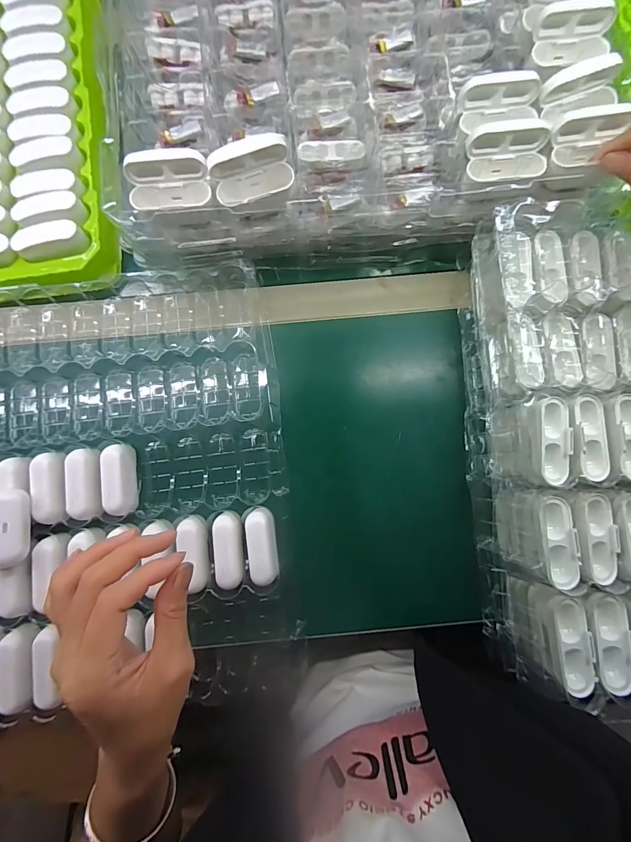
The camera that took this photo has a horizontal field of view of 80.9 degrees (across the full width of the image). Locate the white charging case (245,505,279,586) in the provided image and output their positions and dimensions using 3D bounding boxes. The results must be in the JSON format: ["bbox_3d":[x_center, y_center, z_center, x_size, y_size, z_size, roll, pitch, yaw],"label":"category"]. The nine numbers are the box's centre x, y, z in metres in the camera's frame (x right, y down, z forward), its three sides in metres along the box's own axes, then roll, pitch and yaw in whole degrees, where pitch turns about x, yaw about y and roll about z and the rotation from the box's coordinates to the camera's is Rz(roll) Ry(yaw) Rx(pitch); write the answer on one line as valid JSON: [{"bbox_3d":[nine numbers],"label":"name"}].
[{"bbox_3d":[-0.046,0.108,0.325,0.024,0.020,0.064,-9,75,2],"label":"white charging case"}]

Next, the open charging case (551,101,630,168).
[{"bbox_3d":[0.229,-0.234,0.308,0.061,0.028,0.037,-5,87,2],"label":"open charging case"}]

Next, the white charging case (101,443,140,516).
[{"bbox_3d":[-0.178,0.053,0.341,0.022,0.032,0.062,-5,87,2],"label":"white charging case"}]

